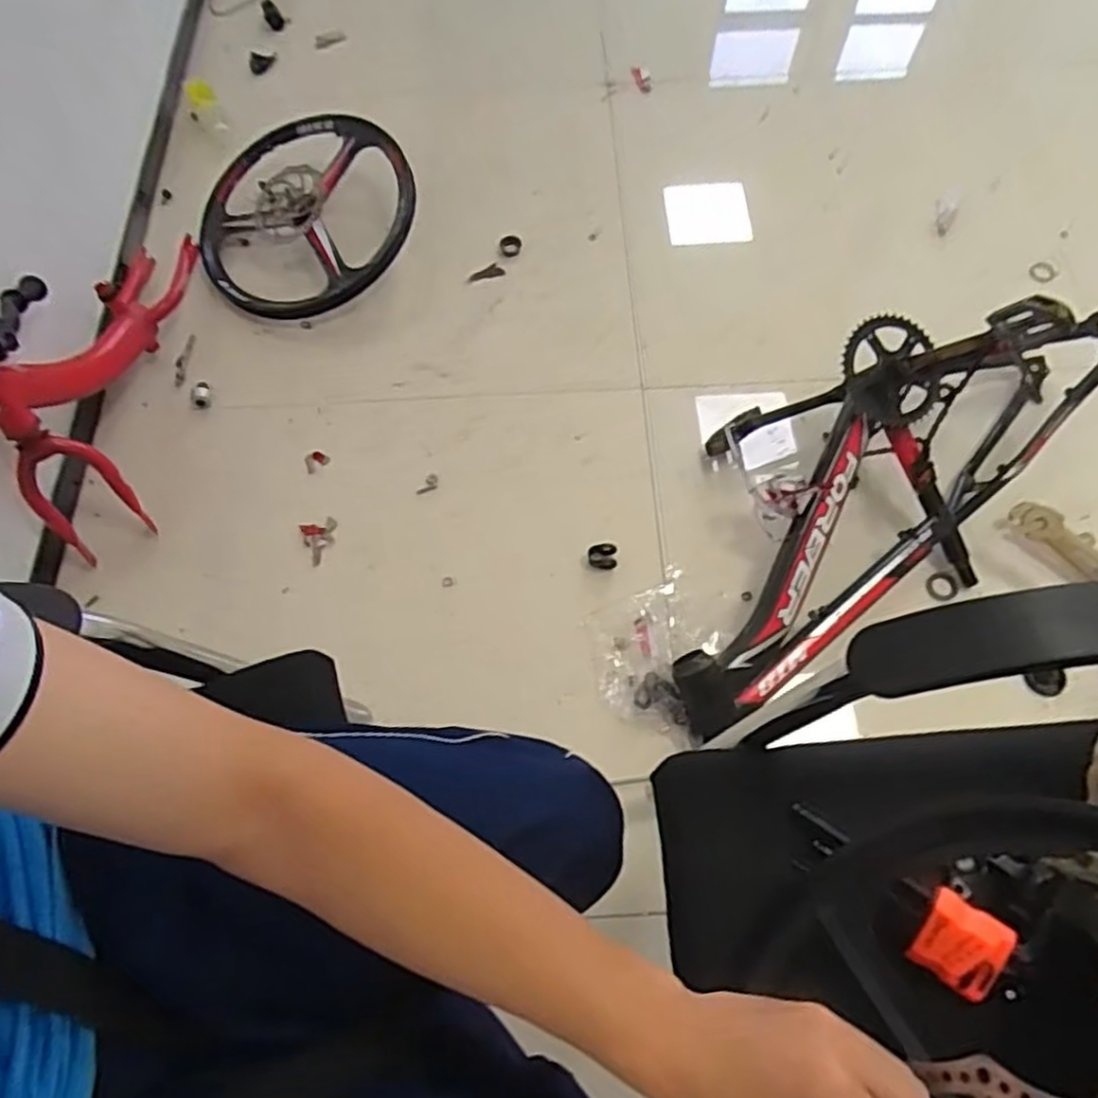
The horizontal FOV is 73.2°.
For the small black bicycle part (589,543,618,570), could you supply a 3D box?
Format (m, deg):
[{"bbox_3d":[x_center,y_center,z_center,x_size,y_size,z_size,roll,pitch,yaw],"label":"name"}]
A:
[{"bbox_3d":[0.082,0.012,1.129,0.043,0.014,0.039,1,66,3],"label":"small black bicycle part"}]

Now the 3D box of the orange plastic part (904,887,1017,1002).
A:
[{"bbox_3d":[0.279,0.268,0.502,0.050,0.025,0.052,31,70,14],"label":"orange plastic part"}]

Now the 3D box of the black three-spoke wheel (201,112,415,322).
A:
[{"bbox_3d":[-0.448,-0.623,1.377,0.401,0.106,0.419,-5,74,8],"label":"black three-spoke wheel"}]

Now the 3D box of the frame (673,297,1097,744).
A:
[{"bbox_3d":[0.454,-0.147,1.066,0.389,0.254,0.862,40,73,17],"label":"frame"}]

